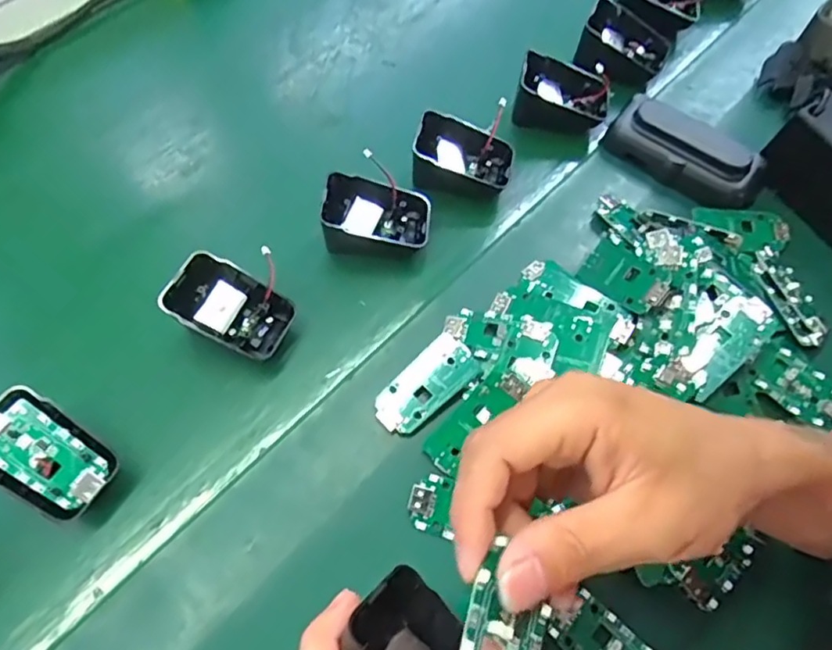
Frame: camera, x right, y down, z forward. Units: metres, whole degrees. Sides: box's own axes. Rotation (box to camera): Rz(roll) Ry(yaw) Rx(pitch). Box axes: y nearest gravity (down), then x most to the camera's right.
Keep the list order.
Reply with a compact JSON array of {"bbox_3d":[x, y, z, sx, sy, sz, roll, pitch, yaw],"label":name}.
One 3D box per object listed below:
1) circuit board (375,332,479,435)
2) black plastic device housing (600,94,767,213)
[{"bbox_3d":[0.006,0.035,0.347,0.033,0.009,0.064,42,71,17],"label":"circuit board"},{"bbox_3d":[0.188,-0.122,0.425,0.105,0.027,0.047,30,68,13],"label":"black plastic device housing"}]

